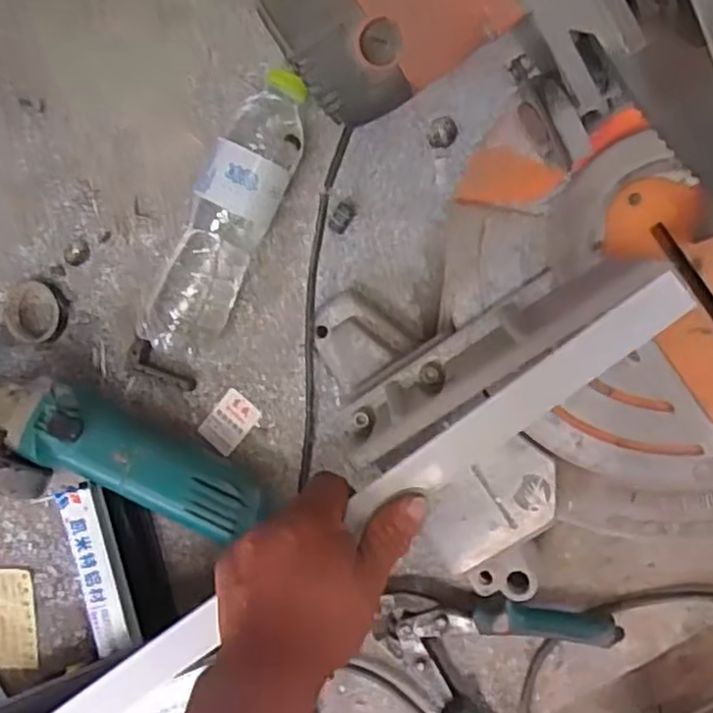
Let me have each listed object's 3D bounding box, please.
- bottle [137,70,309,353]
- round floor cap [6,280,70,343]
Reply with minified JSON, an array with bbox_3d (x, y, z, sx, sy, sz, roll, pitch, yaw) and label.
[{"bbox_3d":[-0.096,-0.103,0.552,0.060,0.056,0.217,28,97,7],"label":"bottle"},{"bbox_3d":[-0.268,-0.037,0.619,0.053,0.013,0.053,1,93,12],"label":"round floor cap"}]

